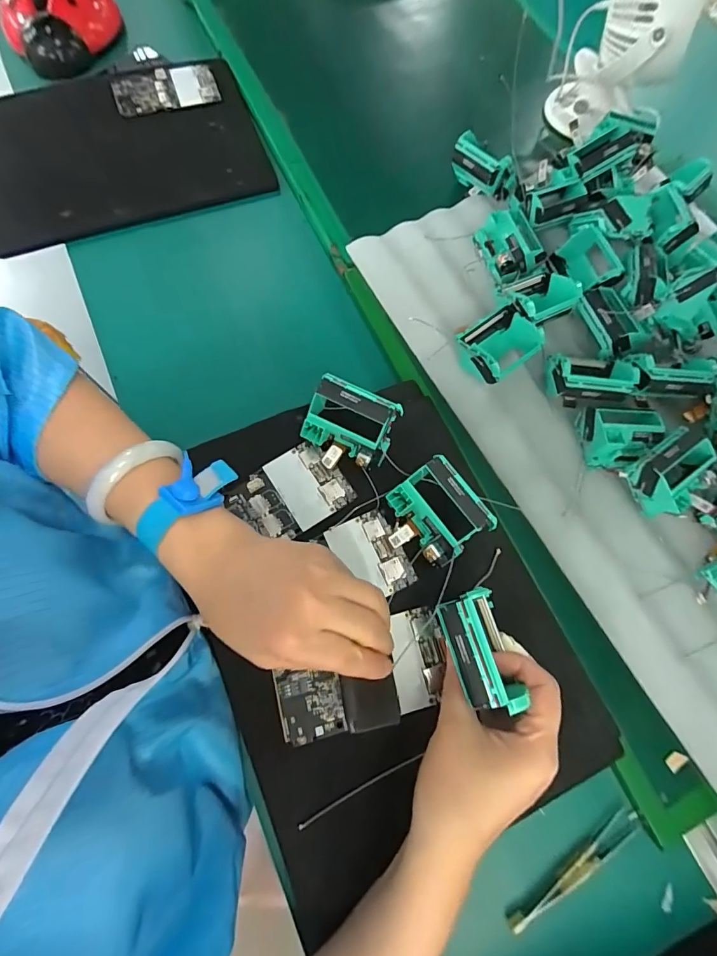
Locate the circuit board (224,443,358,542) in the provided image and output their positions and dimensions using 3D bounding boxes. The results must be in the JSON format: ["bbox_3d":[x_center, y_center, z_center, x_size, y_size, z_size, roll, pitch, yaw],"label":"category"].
[{"bbox_3d":[-0.056,0.014,0.350,0.088,0.006,0.064,-32,76,-12],"label":"circuit board"}]

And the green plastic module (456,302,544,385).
[{"bbox_3d":[0.140,-0.133,0.432,0.075,0.038,0.062,-38,77,-13],"label":"green plastic module"}]

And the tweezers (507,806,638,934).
[{"bbox_3d":[0.167,0.305,0.331,0.124,0.012,0.015,-28,75,-10],"label":"tweezers"}]

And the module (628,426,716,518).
[{"bbox_3d":[0.283,-0.004,0.383,0.068,0.041,0.062,-35,89,-11],"label":"module"}]

